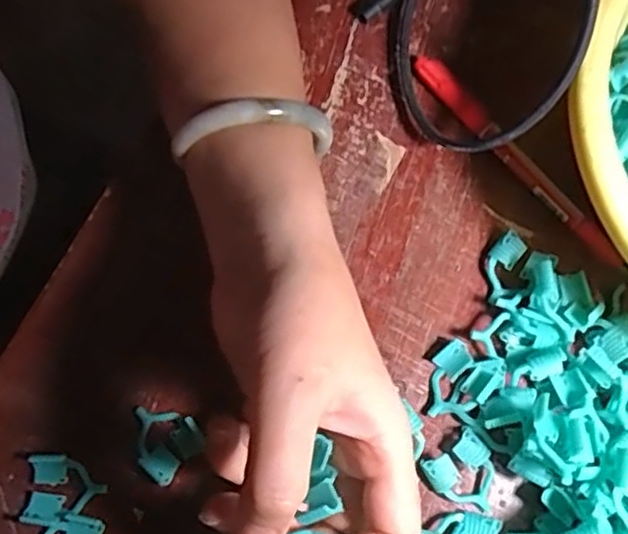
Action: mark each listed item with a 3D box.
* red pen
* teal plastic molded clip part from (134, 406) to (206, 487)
[{"bbox_3d":[0.099,-0.055,0.343,0.014,0.012,0.141,-38,77,-9],"label":"red pen"},{"bbox_3d":[-0.070,0.077,0.312,0.033,0.008,0.029,41,79,11],"label":"teal plastic molded clip part"}]

